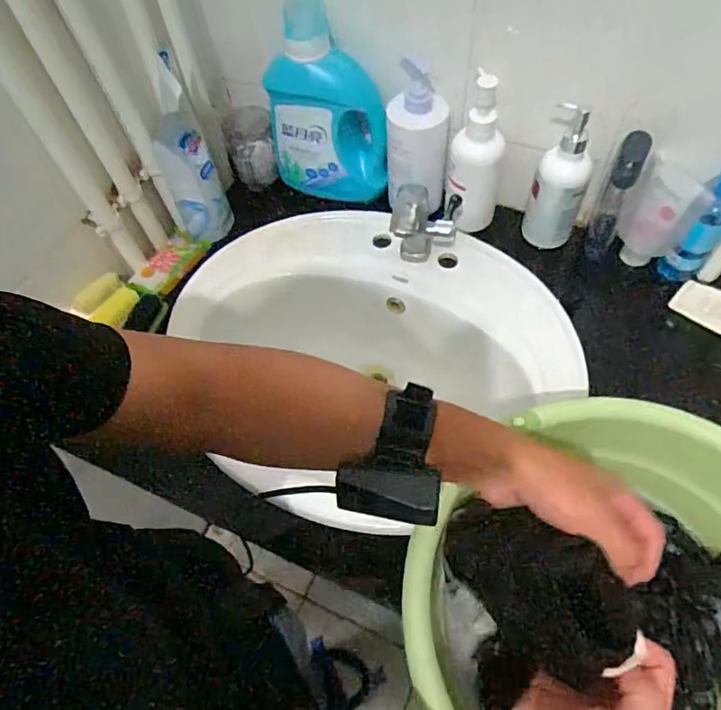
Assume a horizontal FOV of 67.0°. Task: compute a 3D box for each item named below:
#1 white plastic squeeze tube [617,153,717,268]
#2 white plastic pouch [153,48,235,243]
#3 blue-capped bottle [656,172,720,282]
[{"bbox_3d":[0.375,-0.180,0.694,0.035,0.157,0.096,-26,60,-12],"label":"white plastic squeeze tube"},{"bbox_3d":[-0.235,-0.257,0.738,0.072,0.218,0.056,-15,59,-5],"label":"white plastic pouch"},{"bbox_3d":[0.425,-0.155,0.676,0.043,0.155,0.042,-36,63,-17],"label":"blue-capped bottle"}]

